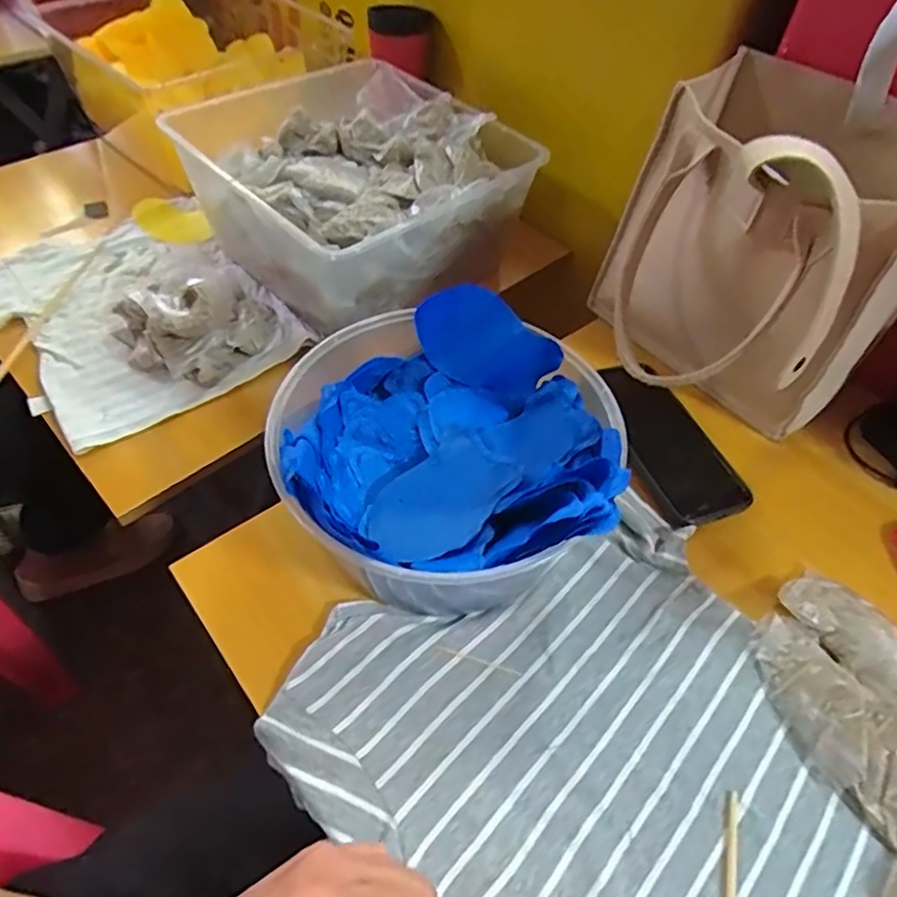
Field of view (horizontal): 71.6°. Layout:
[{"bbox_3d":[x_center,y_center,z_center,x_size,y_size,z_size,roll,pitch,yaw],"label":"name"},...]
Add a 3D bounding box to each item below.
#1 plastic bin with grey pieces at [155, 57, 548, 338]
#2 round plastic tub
[{"bbox_3d":[-0.099,-0.284,0.690,0.293,0.127,0.302,-37,63,-27],"label":"plastic bin with grey pieces"},{"bbox_3d":[0.002,0.005,0.431,0.207,0.119,0.219,2,52,-2],"label":"round plastic tub"}]

